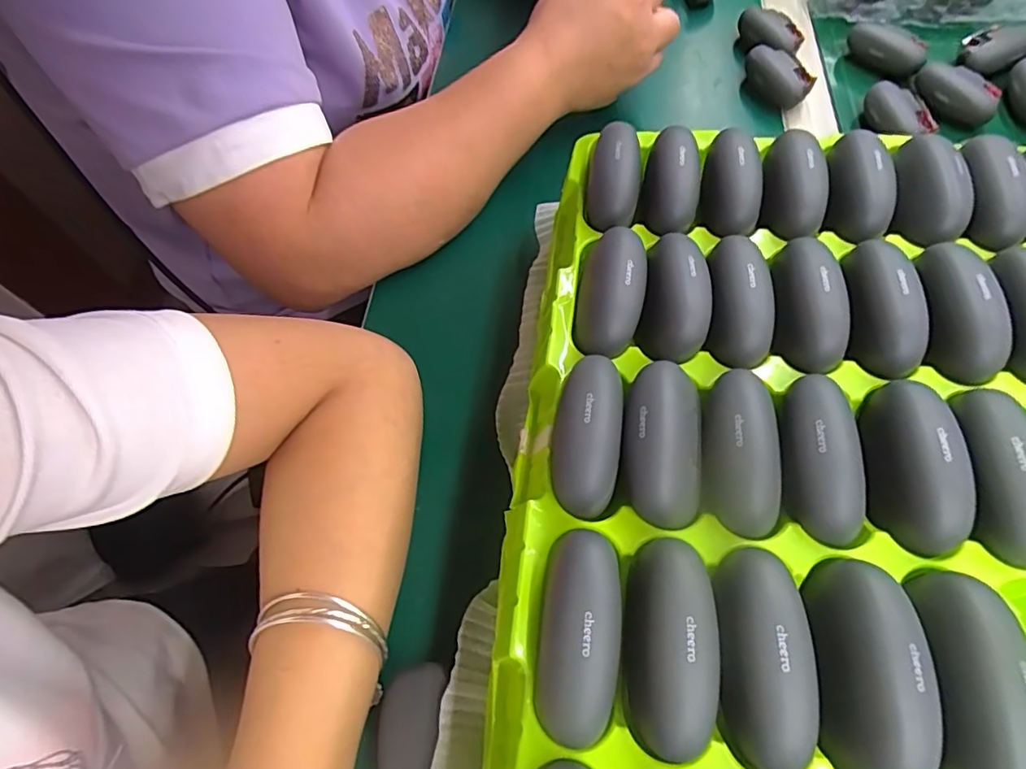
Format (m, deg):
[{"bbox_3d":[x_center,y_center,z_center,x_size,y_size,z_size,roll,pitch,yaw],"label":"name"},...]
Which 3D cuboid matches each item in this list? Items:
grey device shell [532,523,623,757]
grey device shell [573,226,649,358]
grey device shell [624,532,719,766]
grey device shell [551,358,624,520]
[{"bbox_3d":[0.022,0.083,0.188,0.026,0.019,0.067,6,61,8],"label":"grey device shell"},{"bbox_3d":[0.045,-0.045,0.255,0.030,0.018,0.061,3,61,6],"label":"grey device shell"},{"bbox_3d":[0.052,0.085,0.185,0.028,0.018,0.066,3,61,6],"label":"grey device shell"},{"bbox_3d":[0.030,0.017,0.222,0.025,0.019,0.065,6,61,8],"label":"grey device shell"}]

